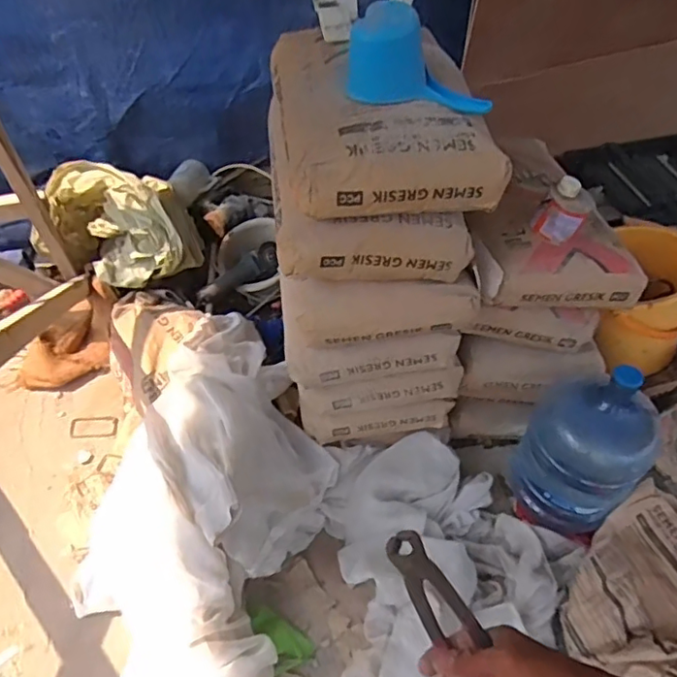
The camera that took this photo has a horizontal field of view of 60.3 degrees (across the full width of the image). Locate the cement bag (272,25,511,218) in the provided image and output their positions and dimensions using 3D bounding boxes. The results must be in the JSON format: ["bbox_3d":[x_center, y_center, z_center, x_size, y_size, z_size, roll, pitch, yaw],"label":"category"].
[{"bbox_3d":[0.072,-0.437,1.098,0.366,0.138,0.487,-5,49,-8],"label":"cement bag"}]

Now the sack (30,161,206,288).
[{"bbox_3d":[-0.606,-0.347,1.644,0.439,0.273,0.280,16,49,11],"label":"sack"}]

